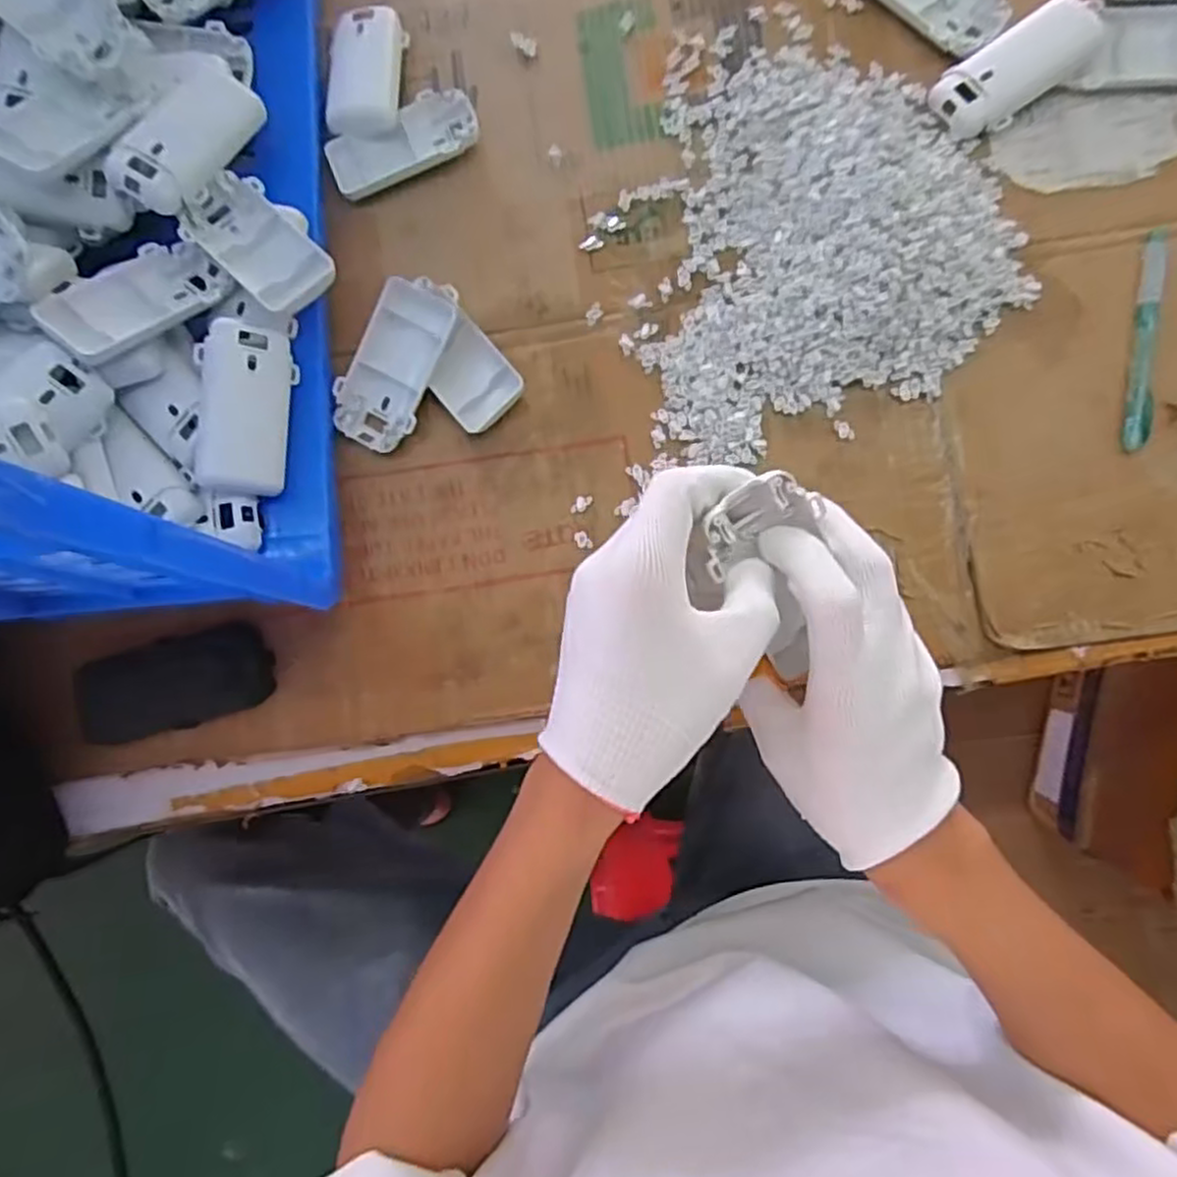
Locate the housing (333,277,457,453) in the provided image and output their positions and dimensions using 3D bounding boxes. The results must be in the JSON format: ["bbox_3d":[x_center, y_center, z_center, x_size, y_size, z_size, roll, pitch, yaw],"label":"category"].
[{"bbox_3d":[-0.116,-0.132,0.438,0.047,0.015,0.097,29,101,8],"label":"housing"}]

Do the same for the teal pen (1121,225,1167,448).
[{"bbox_3d":[0.317,-0.143,0.417,0.014,0.007,0.129,7,84,7],"label":"teal pen"}]

